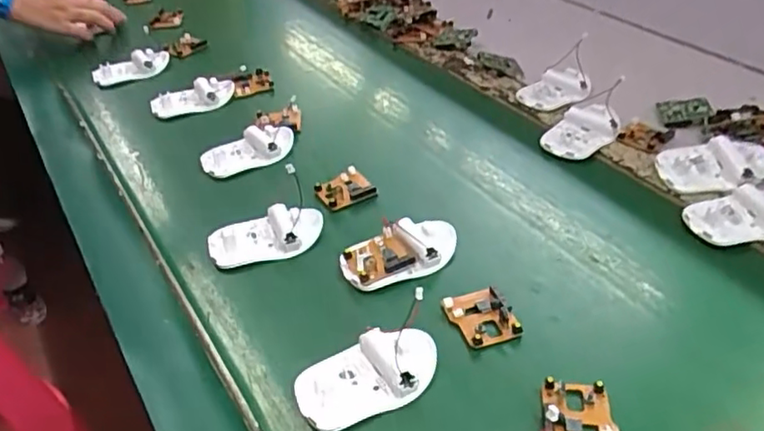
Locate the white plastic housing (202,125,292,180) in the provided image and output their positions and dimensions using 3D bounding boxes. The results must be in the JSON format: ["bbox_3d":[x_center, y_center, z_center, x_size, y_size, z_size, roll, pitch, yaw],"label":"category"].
[{"bbox_3d":[-0.141,-0.069,0.666,0.095,0.026,0.056,-15,39,-14],"label":"white plastic housing"}]

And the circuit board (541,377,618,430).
[{"bbox_3d":[0.123,0.125,0.394,0.045,0.010,0.049,2,38,7],"label":"circuit board"}]

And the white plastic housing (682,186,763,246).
[{"bbox_3d":[0.305,-0.003,0.531,0.102,0.023,0.056,-4,37,0],"label":"white plastic housing"}]

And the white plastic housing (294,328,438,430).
[{"bbox_3d":[-0.010,0.104,0.422,0.093,0.017,0.054,-20,40,-21],"label":"white plastic housing"}]

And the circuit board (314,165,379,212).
[{"bbox_3d":[-0.034,-0.025,0.601,0.048,0.012,0.040,-23,42,-24],"label":"circuit board"}]

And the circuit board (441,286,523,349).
[{"bbox_3d":[0.073,0.074,0.464,0.043,0.009,0.049,-15,39,-14],"label":"circuit board"}]

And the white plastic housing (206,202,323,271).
[{"bbox_3d":[-0.099,0.015,0.544,0.095,0.019,0.052,-11,38,-9],"label":"white plastic housing"}]

